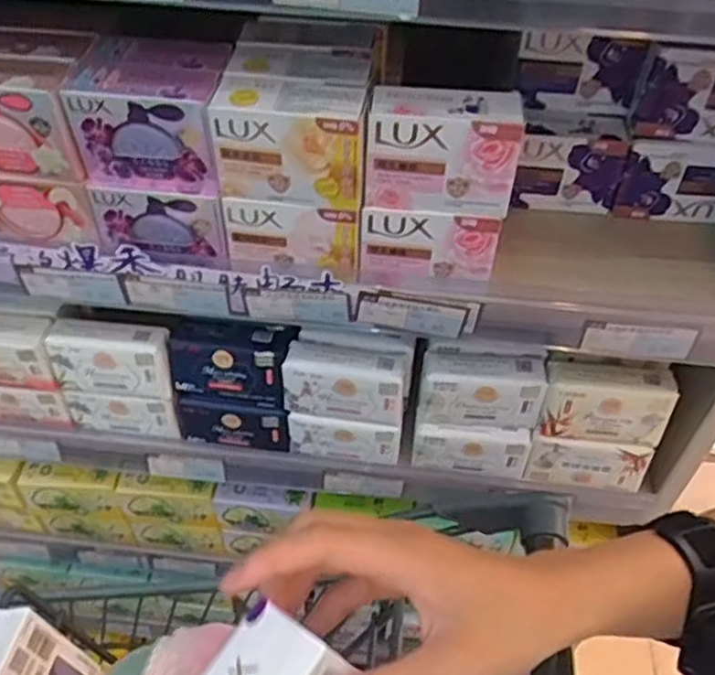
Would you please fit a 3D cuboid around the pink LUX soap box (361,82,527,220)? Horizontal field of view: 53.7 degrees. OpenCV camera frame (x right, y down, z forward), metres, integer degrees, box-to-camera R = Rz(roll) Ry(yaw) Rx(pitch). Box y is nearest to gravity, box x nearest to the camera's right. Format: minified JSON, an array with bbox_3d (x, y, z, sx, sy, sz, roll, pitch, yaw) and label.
[{"bbox_3d":[0.051,-0.114,0.437,0.091,0.069,0.030,3,46,1],"label":"pink LUX soap box"}]

